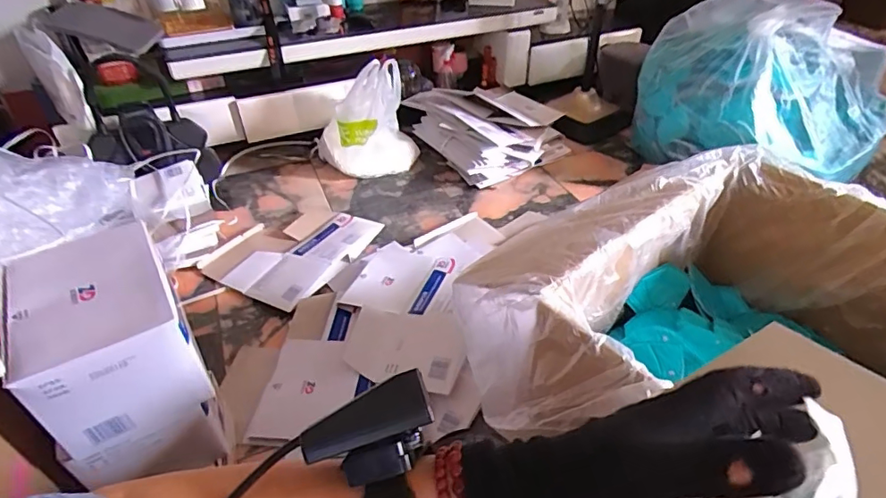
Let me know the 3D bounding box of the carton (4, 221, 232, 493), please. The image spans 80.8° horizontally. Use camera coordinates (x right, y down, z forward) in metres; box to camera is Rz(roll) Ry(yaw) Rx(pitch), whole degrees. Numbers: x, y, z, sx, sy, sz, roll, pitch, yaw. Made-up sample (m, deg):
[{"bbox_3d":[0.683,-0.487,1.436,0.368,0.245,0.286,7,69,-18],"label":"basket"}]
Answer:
[{"bbox_3d":[-0.497,0.118,0.774,0.194,0.170,0.265,-24,45,-25],"label":"carton"}]

